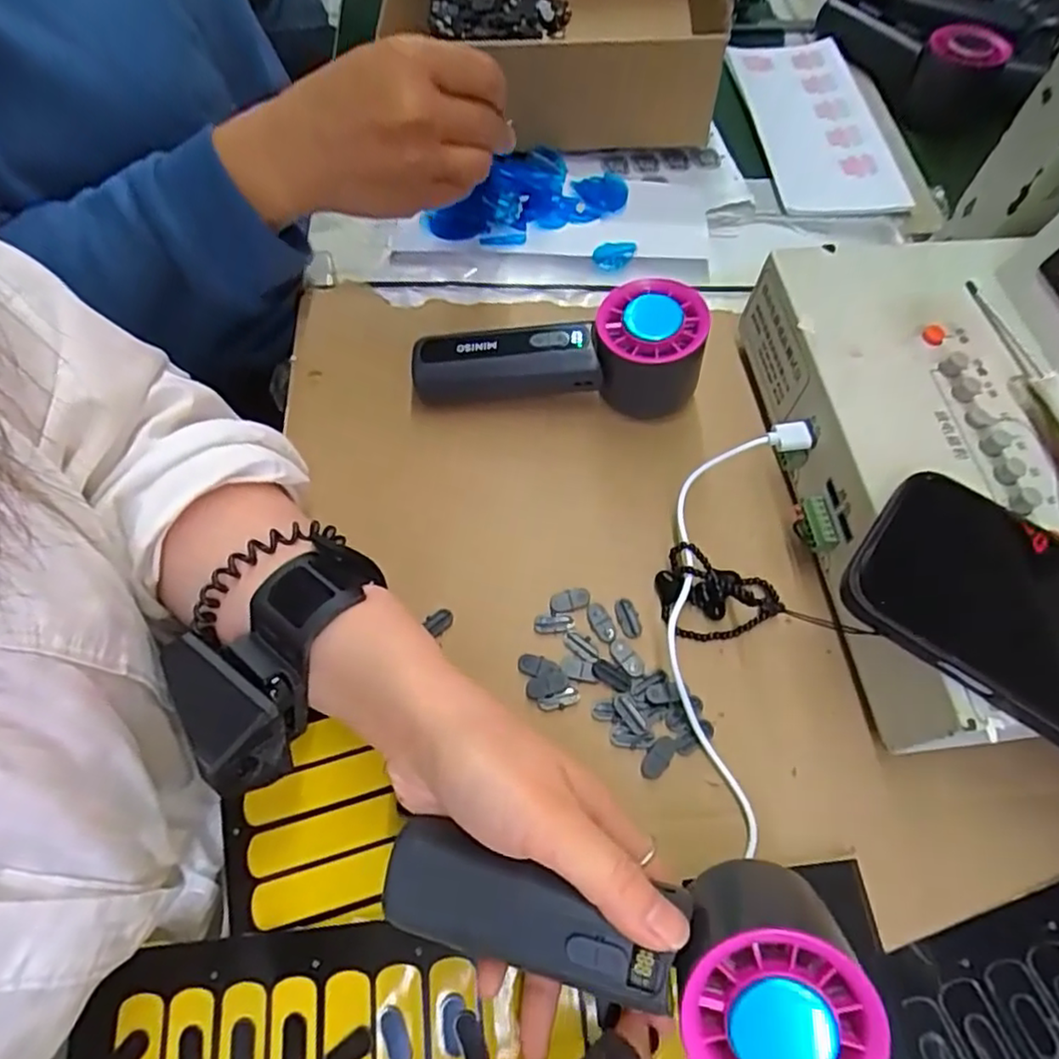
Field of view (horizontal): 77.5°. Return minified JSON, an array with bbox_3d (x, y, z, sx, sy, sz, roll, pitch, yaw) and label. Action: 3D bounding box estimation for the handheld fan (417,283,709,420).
[{"bbox_3d":[0.014,-0.094,0.357,0.152,0.055,0.054,4,62,0],"label":"handheld fan"}]

